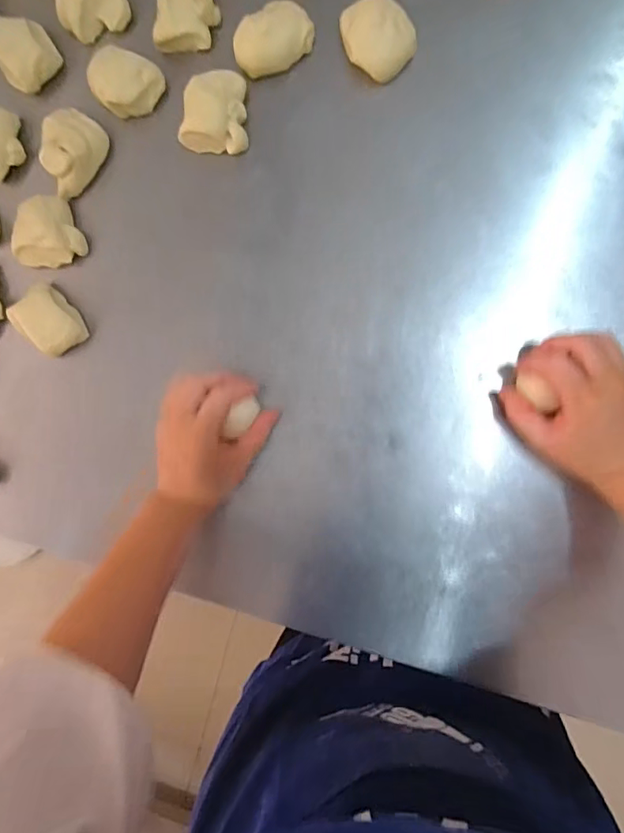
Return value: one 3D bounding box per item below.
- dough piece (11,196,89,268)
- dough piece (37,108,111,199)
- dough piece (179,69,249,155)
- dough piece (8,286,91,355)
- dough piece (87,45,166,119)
[{"bbox_3d":[-0.259,-0.175,0.506,0.065,0.042,0.062,0,92,5],"label":"dough piece"},{"bbox_3d":[-0.232,-0.251,0.497,0.061,0.041,0.077,29,94,3],"label":"dough piece"},{"bbox_3d":[-0.087,-0.281,0.483,0.058,0.031,0.069,11,93,4],"label":"dough piece"},{"bbox_3d":[-0.256,-0.092,0.513,0.065,0.041,0.054,44,95,2],"label":"dough piece"},{"bbox_3d":[-0.173,-0.313,0.487,0.057,0.036,0.053,0,92,5],"label":"dough piece"}]

